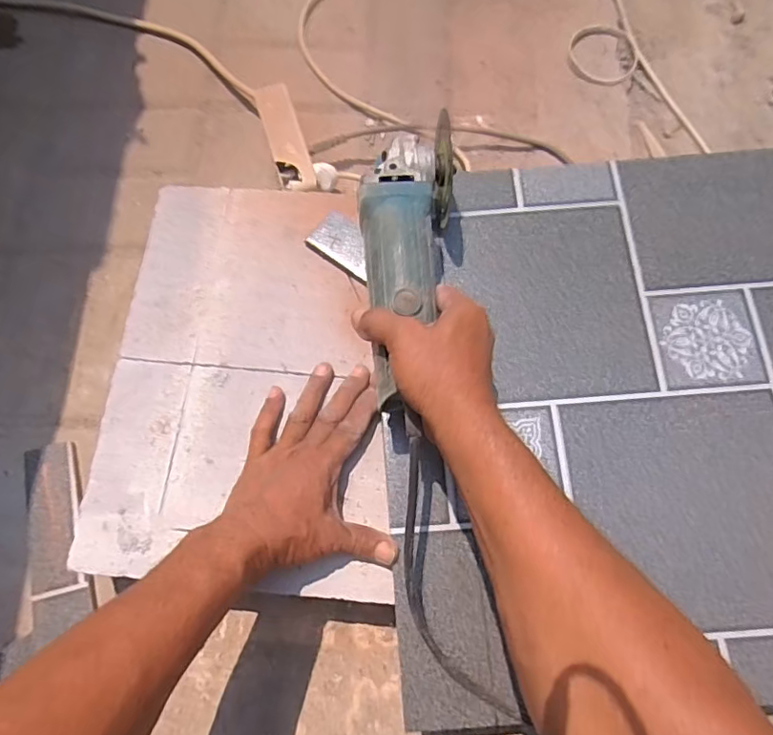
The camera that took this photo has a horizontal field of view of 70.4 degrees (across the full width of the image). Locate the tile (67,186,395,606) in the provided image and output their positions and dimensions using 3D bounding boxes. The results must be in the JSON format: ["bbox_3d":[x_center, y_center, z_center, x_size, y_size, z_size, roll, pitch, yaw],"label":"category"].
[{"bbox_3d":[-0.126,0.000,0.531,0.274,0.010,0.394,4,72,4],"label":"tile"}]

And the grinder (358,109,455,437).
[{"bbox_3d":[0.009,-0.077,0.481,0.074,0.089,0.268,7,67,4],"label":"grinder"}]

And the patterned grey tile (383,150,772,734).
[{"bbox_3d":[0.214,0.029,0.494,0.433,0.014,0.486,-6,72,0],"label":"patterned grey tile"}]

